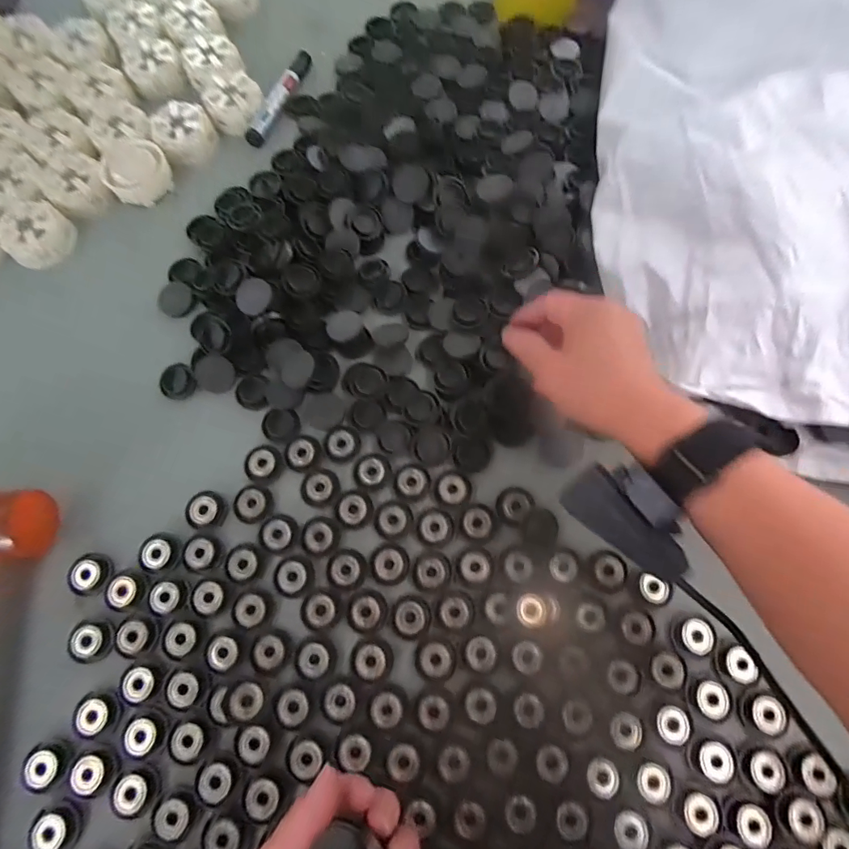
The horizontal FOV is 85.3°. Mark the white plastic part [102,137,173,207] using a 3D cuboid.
[{"bbox_3d":[-0.291,-0.259,0.465,0.060,0.015,0.071,-22,74,-5],"label":"white plastic part"}]

